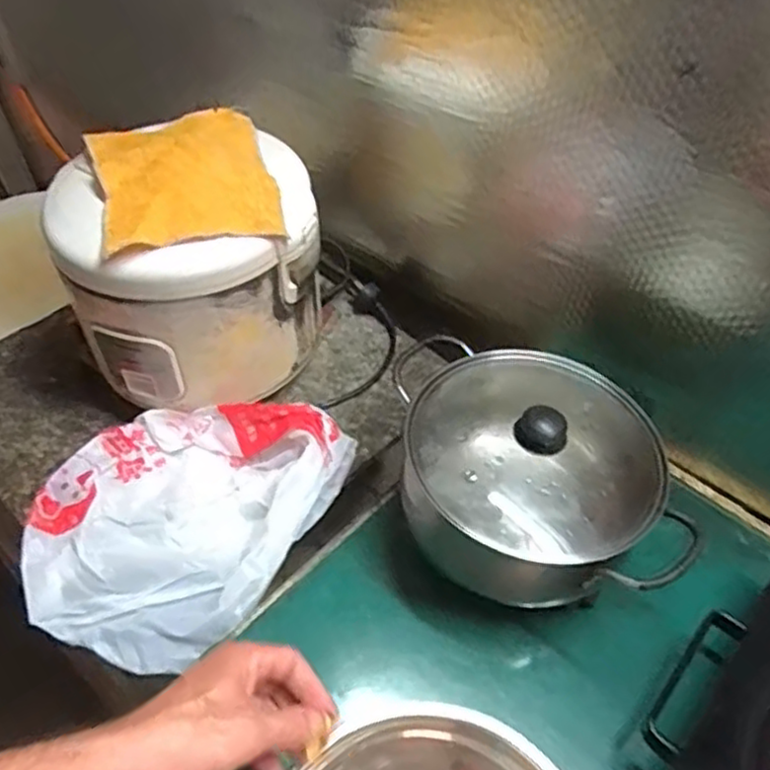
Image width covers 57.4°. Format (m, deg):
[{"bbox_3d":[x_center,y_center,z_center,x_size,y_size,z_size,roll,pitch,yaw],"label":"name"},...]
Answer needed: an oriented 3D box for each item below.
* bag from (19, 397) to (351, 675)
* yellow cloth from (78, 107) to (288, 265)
[{"bbox_3d":[-0.199,0.110,0.668,0.244,0.066,0.282,21,51,13],"label":"bag"},{"bbox_3d":[-0.189,-0.198,0.659,0.154,0.028,0.172,-12,51,-14],"label":"yellow cloth"}]

